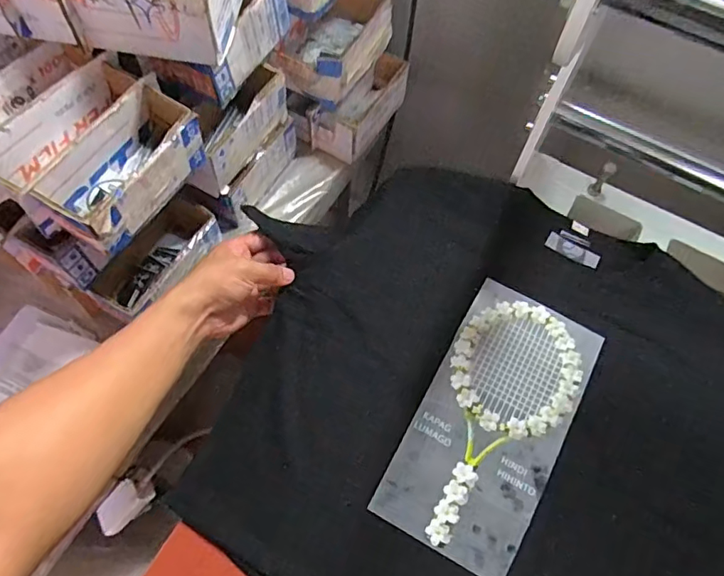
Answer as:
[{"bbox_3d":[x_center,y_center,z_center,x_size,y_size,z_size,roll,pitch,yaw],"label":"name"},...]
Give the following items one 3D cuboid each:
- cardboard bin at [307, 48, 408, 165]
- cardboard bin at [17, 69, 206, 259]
[{"bbox_3d":[-0.001,-0.264,0.761,0.070,0.077,0.162,32,66,12],"label":"cardboard bin"},{"bbox_3d":[-0.226,-0.115,0.505,0.076,0.075,0.173,26,64,10],"label":"cardboard bin"}]

